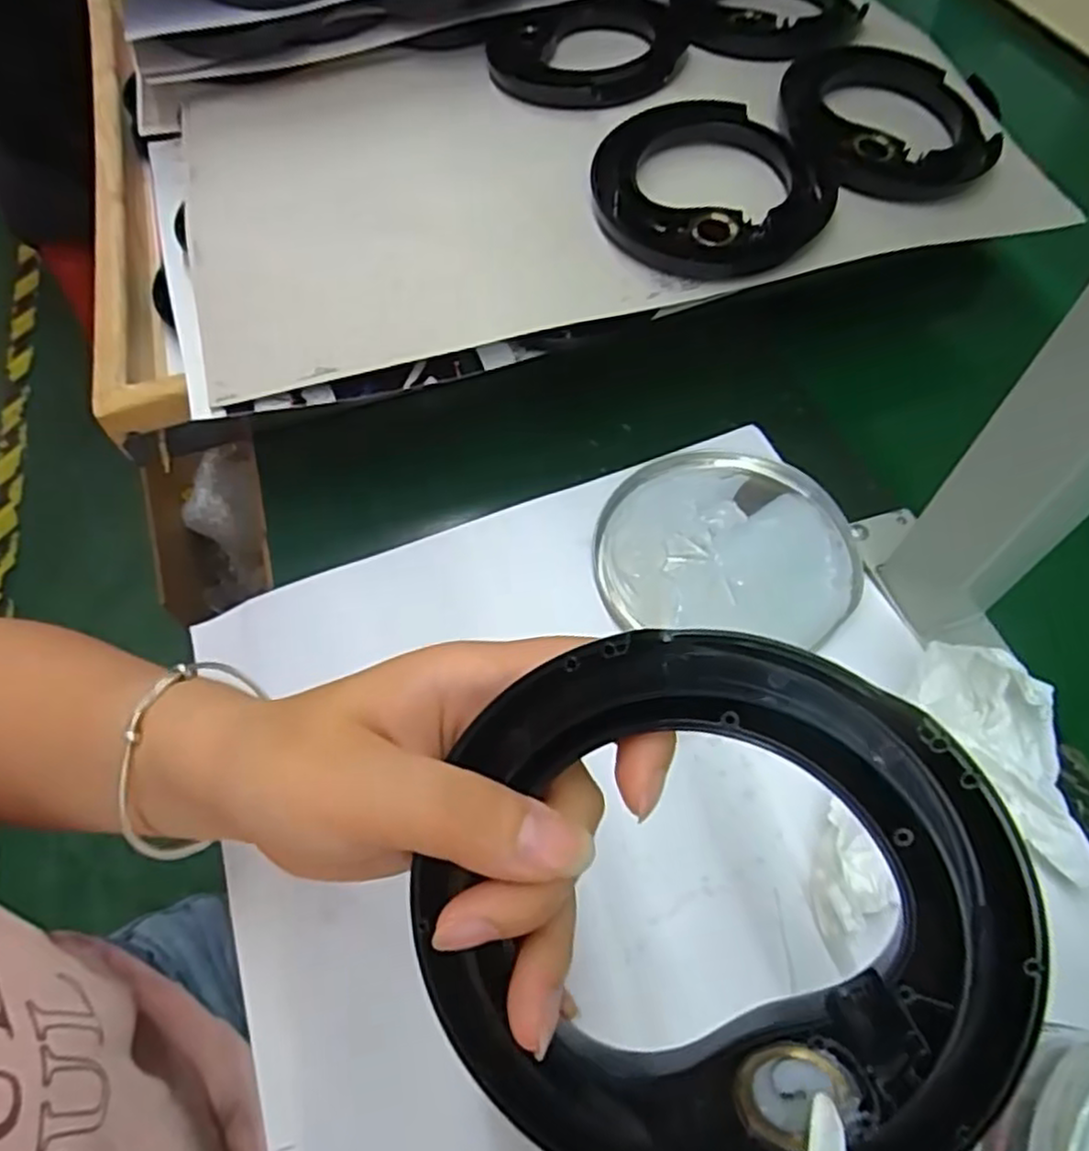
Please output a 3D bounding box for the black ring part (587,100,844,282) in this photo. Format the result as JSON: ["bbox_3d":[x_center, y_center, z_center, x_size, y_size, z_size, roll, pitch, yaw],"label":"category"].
[{"bbox_3d":[0.094,-0.220,0.413,0.124,0.015,0.129,-1,59,1],"label":"black ring part"}]

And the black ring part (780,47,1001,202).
[{"bbox_3d":[0.211,-0.278,0.439,0.120,0.010,0.129,-4,66,-2],"label":"black ring part"}]

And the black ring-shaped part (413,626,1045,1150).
[{"bbox_3d":[0.037,0.080,0.165,0.126,0.016,0.132,0,91,15],"label":"black ring-shaped part"}]

